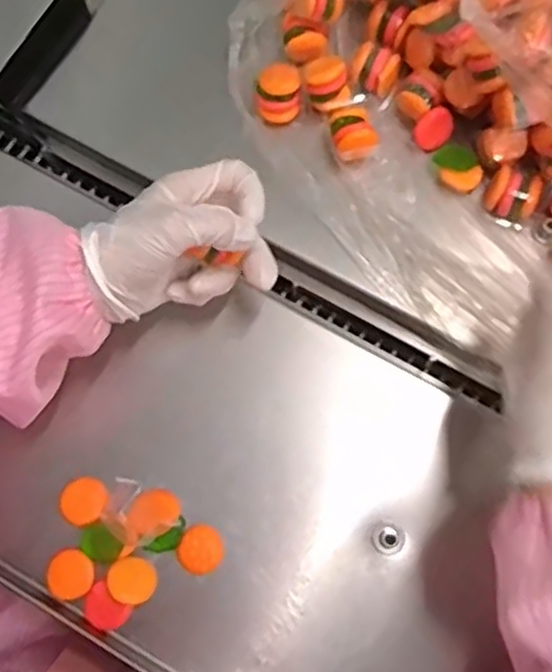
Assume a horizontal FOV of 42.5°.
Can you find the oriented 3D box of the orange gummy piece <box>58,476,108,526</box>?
[{"bbox_3d":[-0.120,0.102,0.442,0.027,0.011,0.029,0,76,1],"label":"orange gummy piece"}]

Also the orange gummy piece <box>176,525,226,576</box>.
[{"bbox_3d":[-0.046,0.131,0.435,0.027,0.009,0.027,0,76,1],"label":"orange gummy piece"}]

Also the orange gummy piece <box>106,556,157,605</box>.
[{"bbox_3d":[-0.087,0.147,0.426,0.028,0.007,0.026,0,76,1],"label":"orange gummy piece"}]

